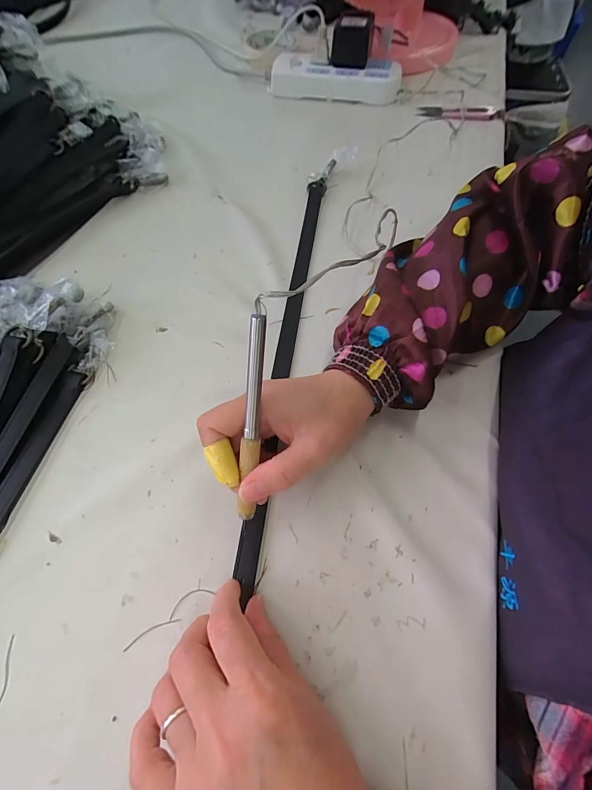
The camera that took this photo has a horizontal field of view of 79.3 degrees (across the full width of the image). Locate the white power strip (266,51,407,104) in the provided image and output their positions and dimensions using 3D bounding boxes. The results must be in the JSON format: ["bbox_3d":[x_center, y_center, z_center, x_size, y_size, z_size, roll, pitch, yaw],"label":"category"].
[{"bbox_3d":[0.056,-0.449,0.512,0.183,0.036,0.048,11,66,3],"label":"white power strip"}]

